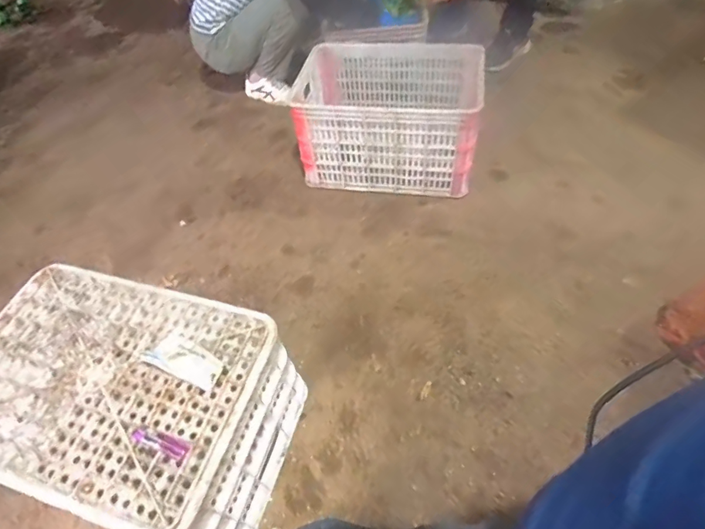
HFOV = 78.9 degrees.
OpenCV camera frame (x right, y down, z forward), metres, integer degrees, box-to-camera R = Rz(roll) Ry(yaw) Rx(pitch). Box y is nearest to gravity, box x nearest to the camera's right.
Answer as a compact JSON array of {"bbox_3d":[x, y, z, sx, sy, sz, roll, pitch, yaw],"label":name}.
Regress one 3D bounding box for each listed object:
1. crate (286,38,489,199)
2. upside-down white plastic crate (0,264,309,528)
[{"bbox_3d":[0.103,-0.421,1.242,0.474,0.275,0.341,7,55,10],"label":"crate"},{"bbox_3d":[-0.390,0.245,0.771,0.510,0.254,0.343,13,54,15],"label":"upside-down white plastic crate"}]

